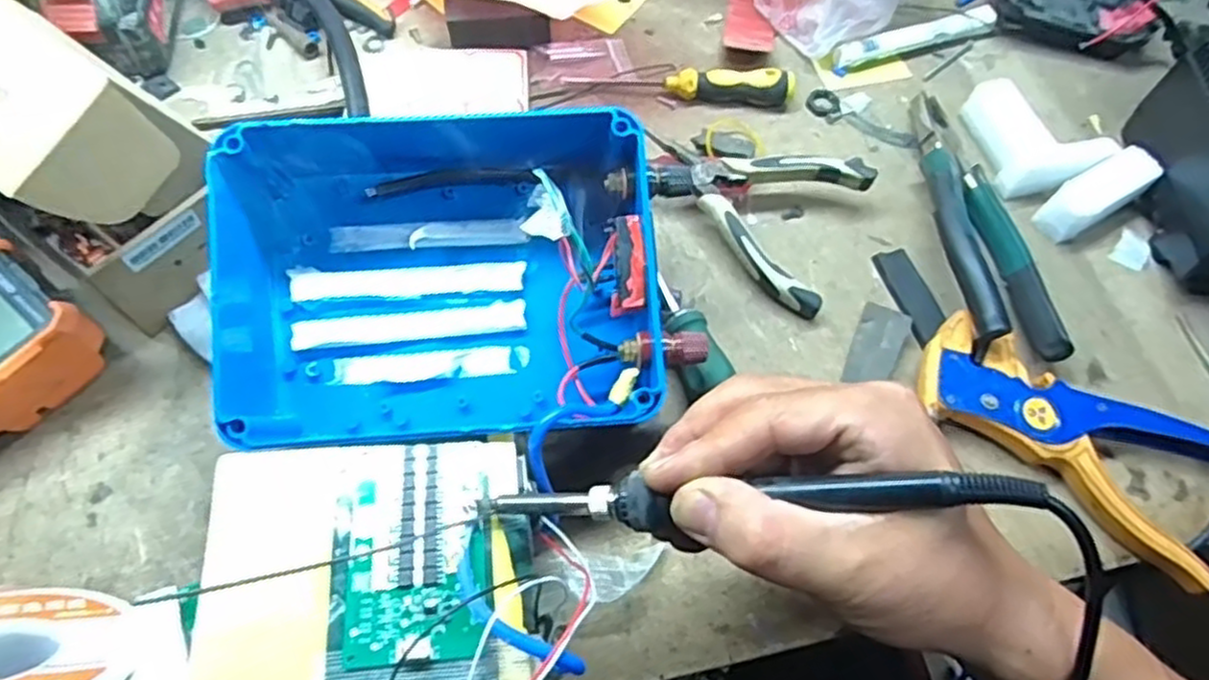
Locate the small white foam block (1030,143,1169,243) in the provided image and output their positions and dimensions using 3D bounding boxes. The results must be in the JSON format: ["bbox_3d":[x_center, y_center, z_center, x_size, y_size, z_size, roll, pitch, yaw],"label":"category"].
[{"bbox_3d":[0.317,-0.093,0.473,0.076,0.029,0.031,-28,66,-15],"label":"small white foam block"}]

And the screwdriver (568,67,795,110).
[{"bbox_3d":[0.052,-0.177,0.511,0.158,0.021,0.021,4,62,0],"label":"screwdriver"}]

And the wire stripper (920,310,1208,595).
[{"bbox_3d":[0.245,0.053,0.391,0.161,0.027,0.083,27,65,12],"label":"wire stripper"}]

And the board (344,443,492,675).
[{"bbox_3d":[-0.077,0.084,0.303,0.057,0.004,0.088,-7,63,-6],"label":"board"}]

